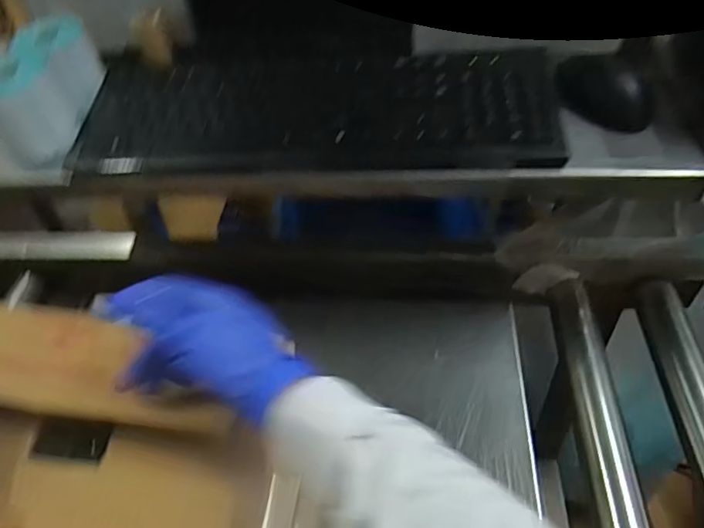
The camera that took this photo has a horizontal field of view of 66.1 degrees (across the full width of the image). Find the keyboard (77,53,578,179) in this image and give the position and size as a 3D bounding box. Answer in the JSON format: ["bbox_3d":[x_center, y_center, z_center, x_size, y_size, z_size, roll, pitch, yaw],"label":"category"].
[{"bbox_3d":[-0.038,-0.145,0.508,0.443,0.039,0.144,0,48,6],"label":"keyboard"}]

